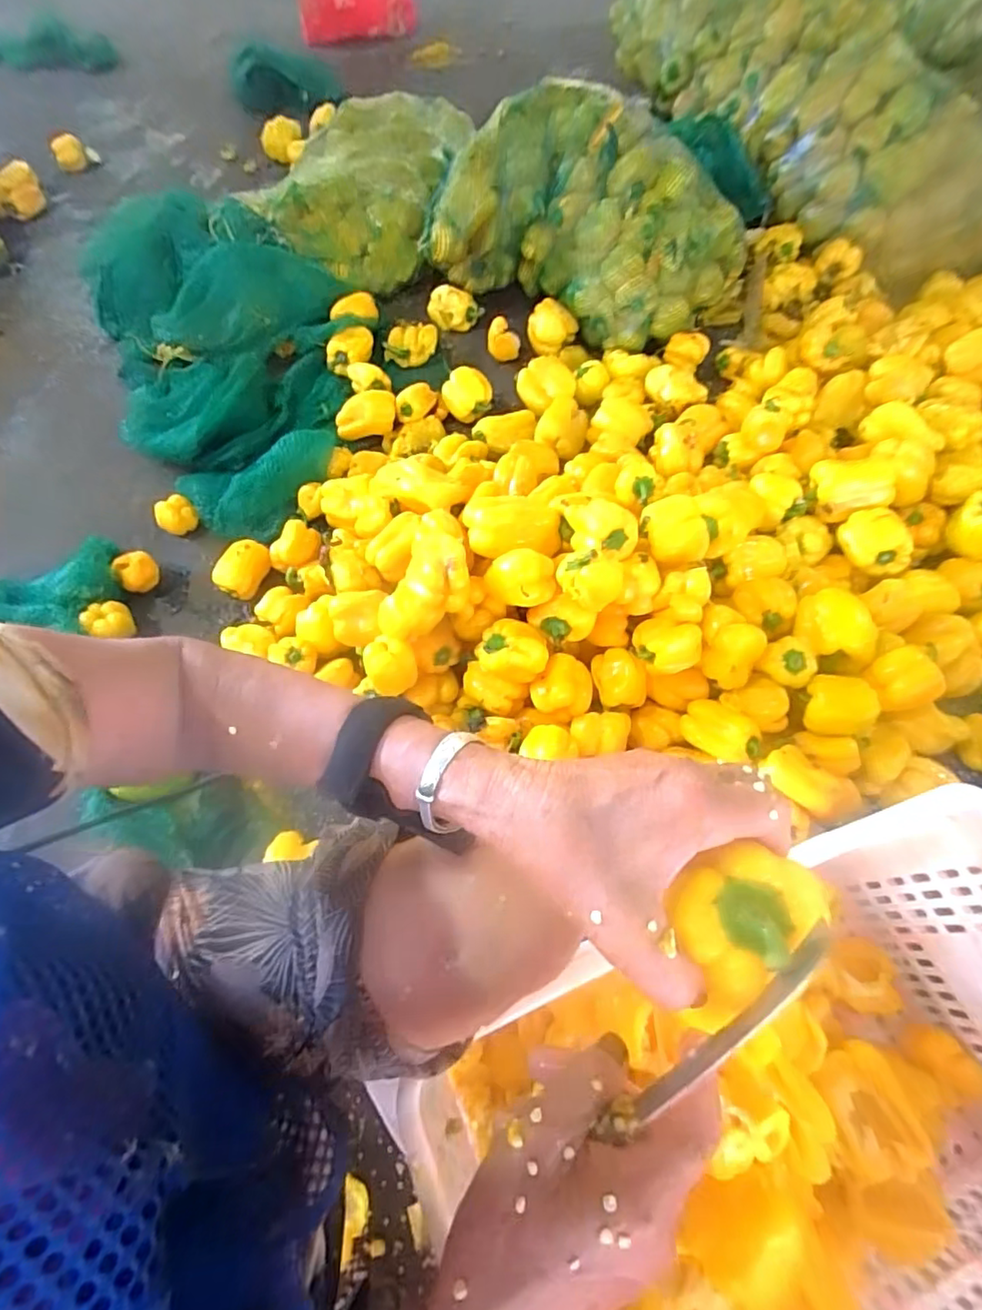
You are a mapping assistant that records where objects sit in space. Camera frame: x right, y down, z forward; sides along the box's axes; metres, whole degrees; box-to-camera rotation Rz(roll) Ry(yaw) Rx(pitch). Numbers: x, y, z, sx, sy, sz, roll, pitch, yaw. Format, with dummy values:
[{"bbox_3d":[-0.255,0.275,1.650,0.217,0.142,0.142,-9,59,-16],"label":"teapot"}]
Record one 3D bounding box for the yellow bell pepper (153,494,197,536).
[{"bbox_3d":[-0.534,-0.232,1.003,0.064,0.057,0.054,-34,64,-18],"label":"yellow bell pepper"}]

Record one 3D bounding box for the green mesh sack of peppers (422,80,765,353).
[{"bbox_3d":[0.206,-0.866,1.170,0.594,0.274,0.371,17,61,11],"label":"green mesh sack of peppers"}]

